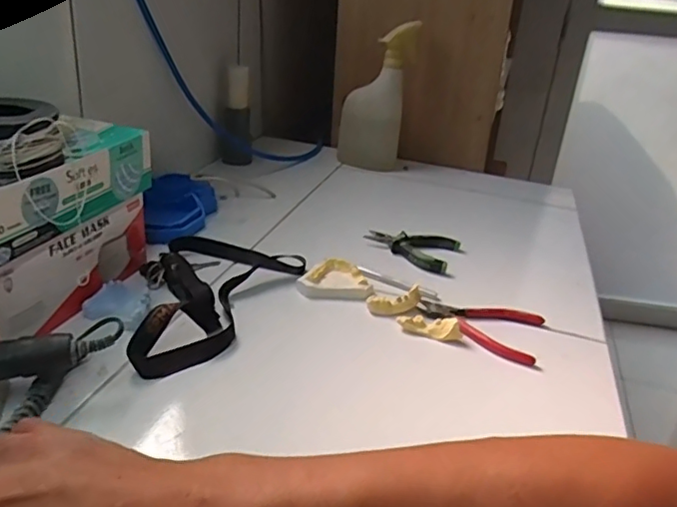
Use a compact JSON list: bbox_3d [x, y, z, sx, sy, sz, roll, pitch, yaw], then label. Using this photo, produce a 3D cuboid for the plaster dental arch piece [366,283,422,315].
[{"bbox_3d":[0.057,0.049,0.589,0.055,0.020,0.017,-12,29,-4],"label":"plaster dental arch piece"}]

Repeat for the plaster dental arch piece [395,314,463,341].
[{"bbox_3d":[0.088,0.068,0.557,0.061,0.017,0.016,14,28,15],"label":"plaster dental arch piece"}]

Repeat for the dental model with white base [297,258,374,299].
[{"bbox_3d":[-0.001,0.028,0.620,0.076,0.022,0.049,9,26,6],"label":"dental model with white base"}]

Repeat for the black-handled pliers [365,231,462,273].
[{"bbox_3d":[0.089,-0.013,0.726,0.108,0.020,0.086,15,27,18],"label":"black-handled pliers"}]

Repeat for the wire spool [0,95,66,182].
[{"bbox_3d":[-0.261,-0.089,0.455,0.084,0.051,0.078,5,27,-3],"label":"wire spool"}]

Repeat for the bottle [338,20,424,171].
[{"bbox_3d":[0.064,-0.262,0.988,0.114,0.231,0.066,7,26,2],"label":"bottle"}]

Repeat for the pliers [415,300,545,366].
[{"bbox_3d":[0.139,0.066,0.579,0.120,0.013,0.086,16,28,18],"label":"pliers"}]

